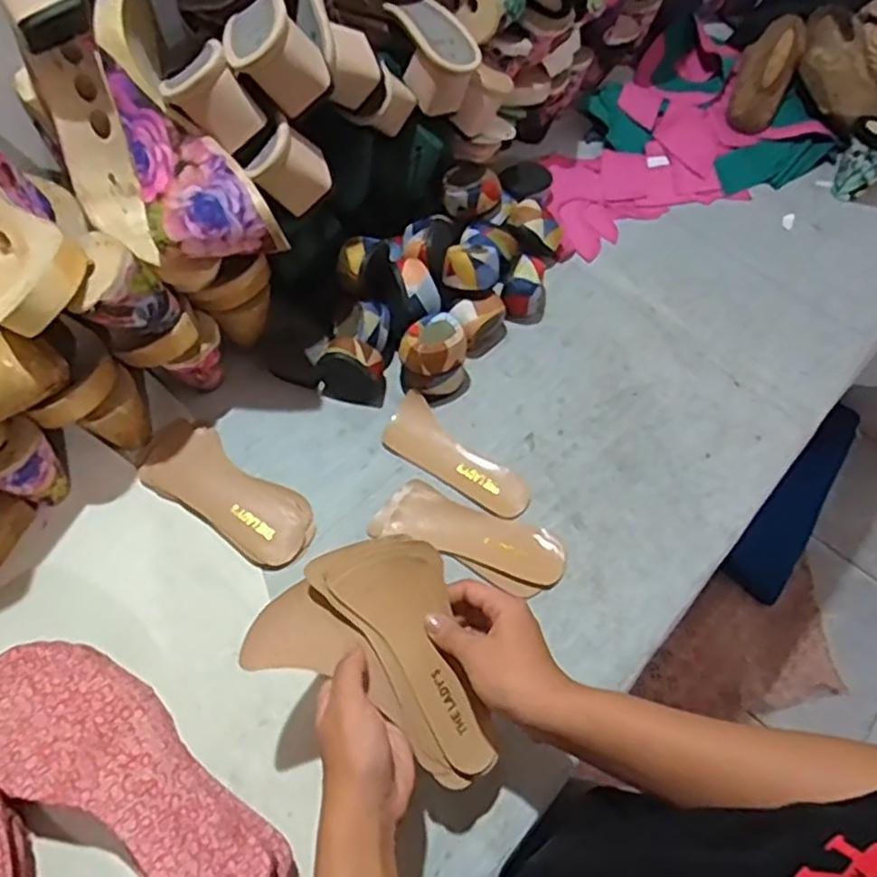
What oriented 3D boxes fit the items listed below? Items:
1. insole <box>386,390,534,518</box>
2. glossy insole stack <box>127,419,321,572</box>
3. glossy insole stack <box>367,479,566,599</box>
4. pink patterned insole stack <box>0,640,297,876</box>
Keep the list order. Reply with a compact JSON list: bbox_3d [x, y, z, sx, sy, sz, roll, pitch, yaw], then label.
[{"bbox_3d":[0.016,0.020,0.663,0.150,0.015,0.056,38,64,18],"label":"insole"},{"bbox_3d":[-0.189,0.047,0.636,0.177,0.020,0.075,34,63,16],"label":"glossy insole stack"},{"bbox_3d":[0.028,0.083,0.625,0.165,0.014,0.060,20,60,9],"label":"glossy insole stack"},{"bbox_3d":[-0.208,0.234,0.486,0.244,0.065,0.089,31,63,15],"label":"pink patterned insole stack"}]

